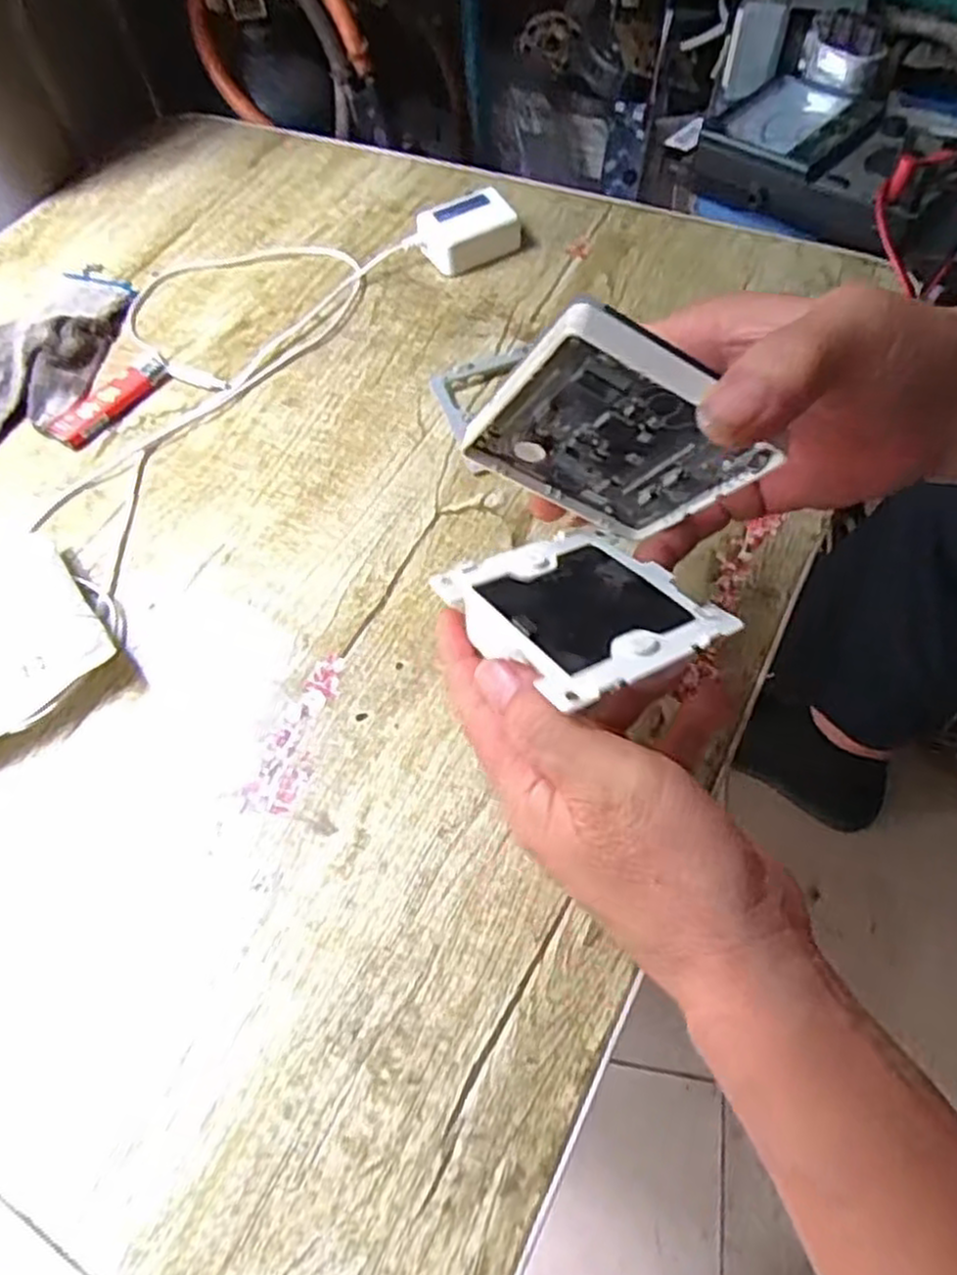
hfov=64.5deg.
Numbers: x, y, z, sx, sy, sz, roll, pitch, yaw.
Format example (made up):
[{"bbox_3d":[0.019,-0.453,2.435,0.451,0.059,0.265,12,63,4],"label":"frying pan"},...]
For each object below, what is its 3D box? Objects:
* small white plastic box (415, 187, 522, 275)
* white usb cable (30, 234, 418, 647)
[{"bbox_3d":[-0.007,-0.286,0.535,0.060,0.031,0.042,-32,62,-15],"label":"small white plastic box"},{"bbox_3d":[-0.194,-0.169,0.489,0.176,0.016,0.339,21,63,16],"label":"white usb cable"}]

